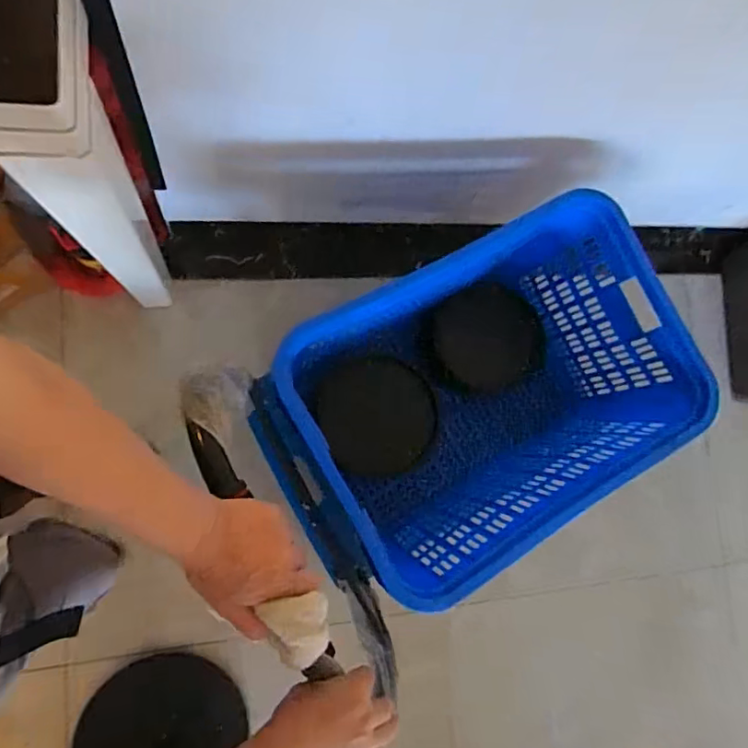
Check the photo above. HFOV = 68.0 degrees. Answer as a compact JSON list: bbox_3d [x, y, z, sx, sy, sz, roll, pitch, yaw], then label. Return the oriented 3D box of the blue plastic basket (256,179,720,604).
[{"bbox_3d":[0.194,0.065,1.009,0.686,0.364,0.462,-26,78,-7],"label":"blue plastic basket"}]

